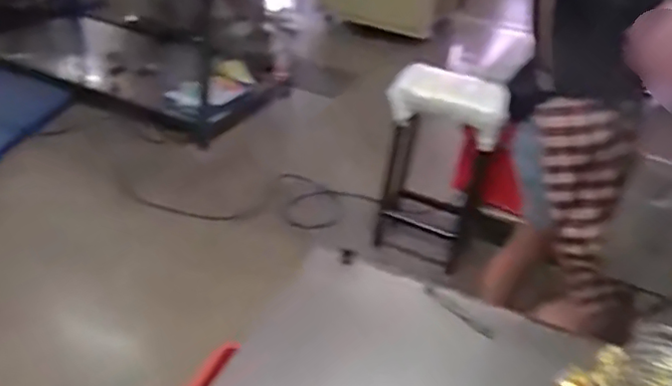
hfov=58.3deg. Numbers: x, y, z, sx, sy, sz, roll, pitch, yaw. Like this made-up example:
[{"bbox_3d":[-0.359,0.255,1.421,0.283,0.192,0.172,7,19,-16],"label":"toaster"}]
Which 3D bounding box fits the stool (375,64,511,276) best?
[{"bbox_3d":[0.327,-0.105,1.936,0.330,0.600,0.264,17,33,14],"label":"stool"}]

